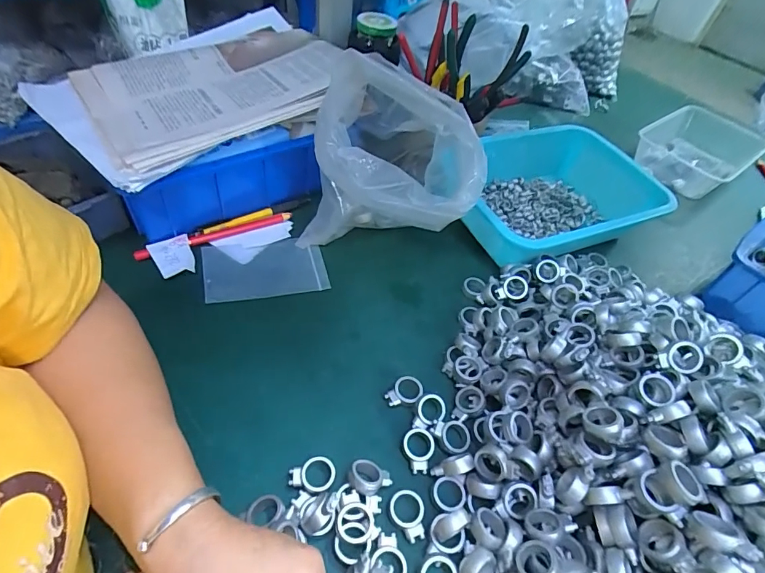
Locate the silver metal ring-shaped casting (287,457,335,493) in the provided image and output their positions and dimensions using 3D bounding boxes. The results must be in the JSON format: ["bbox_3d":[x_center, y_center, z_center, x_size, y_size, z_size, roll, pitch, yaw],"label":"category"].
[{"bbox_3d":[-0.054,0.146,0.326,0.035,0.013,0.025,-5,51,-8],"label":"silver metal ring-shaped casting"}]

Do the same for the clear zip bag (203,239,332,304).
[{"bbox_3d":[-0.129,-0.020,0.468,0.127,0.006,0.083,-8,50,-14],"label":"clear zip bag"}]

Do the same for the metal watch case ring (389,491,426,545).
[{"bbox_3d":[0.018,0.170,0.315,0.026,0.005,0.034,-1,51,-5],"label":"metal watch case ring"}]

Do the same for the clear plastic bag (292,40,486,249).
[{"bbox_3d":[0.004,-0.128,0.464,0.170,0.174,0.167,6,49,-4],"label":"clear plastic bag"}]

